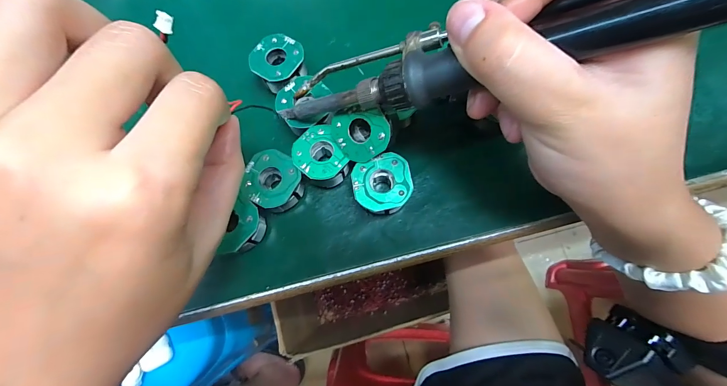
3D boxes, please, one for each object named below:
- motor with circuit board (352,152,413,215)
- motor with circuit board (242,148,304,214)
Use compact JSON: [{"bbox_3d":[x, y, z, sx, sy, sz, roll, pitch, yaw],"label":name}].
[{"bbox_3d":[0.010,-0.002,0.172,0.030,0.020,0.030,0,76,1],"label":"motor with circuit board"},{"bbox_3d":[-0.050,-0.005,0.178,0.031,0.023,0.029,0,76,1],"label":"motor with circuit board"}]

